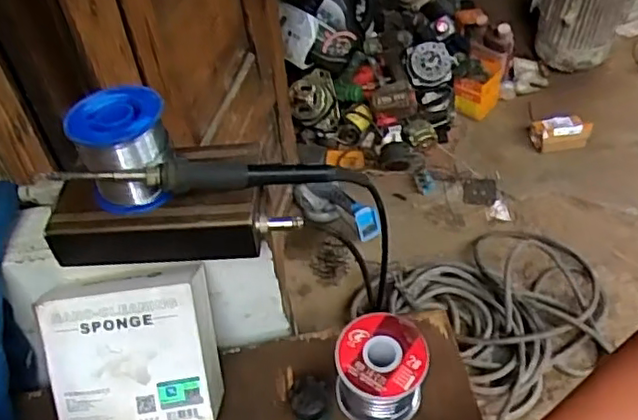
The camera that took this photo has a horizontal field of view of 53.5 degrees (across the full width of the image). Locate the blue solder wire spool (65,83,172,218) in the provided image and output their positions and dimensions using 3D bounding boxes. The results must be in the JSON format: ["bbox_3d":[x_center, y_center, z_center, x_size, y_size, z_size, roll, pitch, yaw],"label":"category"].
[{"bbox_3d":[-0.122,-0.039,0.404,0.056,0.064,0.051,-3,47,3],"label":"blue solder wire spool"}]

